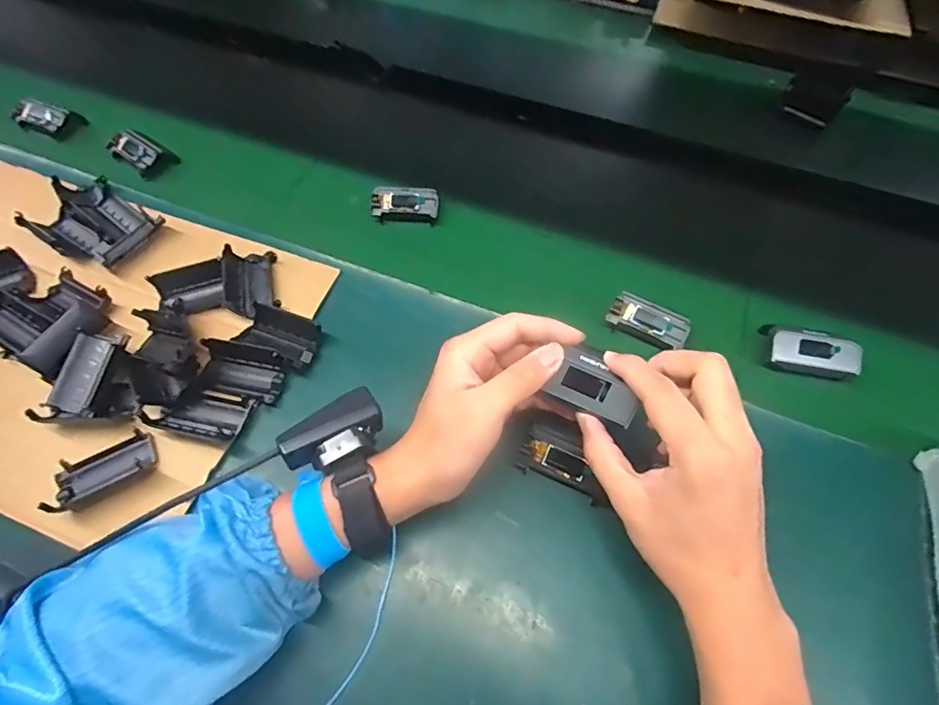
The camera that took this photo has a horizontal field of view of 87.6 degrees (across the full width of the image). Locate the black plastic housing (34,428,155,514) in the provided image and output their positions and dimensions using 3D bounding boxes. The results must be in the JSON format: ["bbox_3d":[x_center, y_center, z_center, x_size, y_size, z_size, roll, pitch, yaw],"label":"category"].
[{"bbox_3d":[-0.284,0.093,0.383,0.077,0.022,0.039,-26,64,-12],"label":"black plastic housing"}]

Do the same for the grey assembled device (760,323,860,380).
[{"bbox_3d":[0.302,0.000,0.433,0.079,0.022,0.037,15,63,9],"label":"grey assembled device"}]

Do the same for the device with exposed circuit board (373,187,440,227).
[{"bbox_3d":[-0.068,-0.159,0.527,0.069,0.027,0.030,-1,59,-2],"label":"device with exposed circuit board"}]

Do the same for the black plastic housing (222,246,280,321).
[{"bbox_3d":[-0.207,-0.069,0.465,0.045,0.024,0.066,-12,62,-6],"label":"black plastic housing"}]

